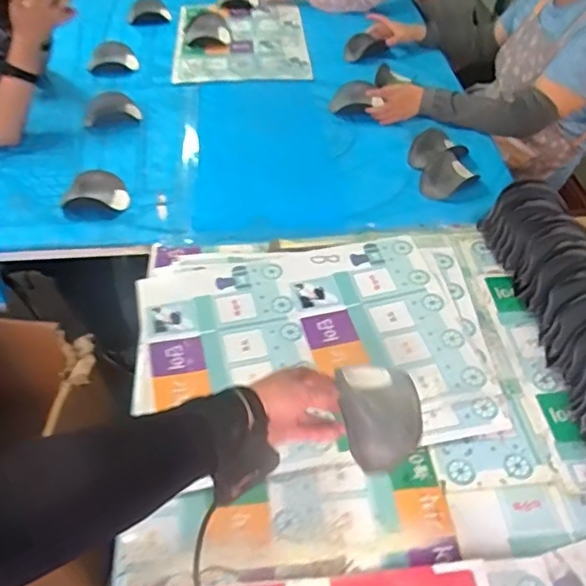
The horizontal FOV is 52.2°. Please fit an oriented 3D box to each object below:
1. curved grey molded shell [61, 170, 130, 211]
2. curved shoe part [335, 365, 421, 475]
[{"bbox_3d":[-0.413,-0.208,1.253,0.133,0.043,0.082,-2,46,-2],"label":"curved grey molded shell"},{"bbox_3d":[0.115,0.155,0.762,0.092,0.040,0.137,-19,61,14],"label":"curved shoe part"}]

